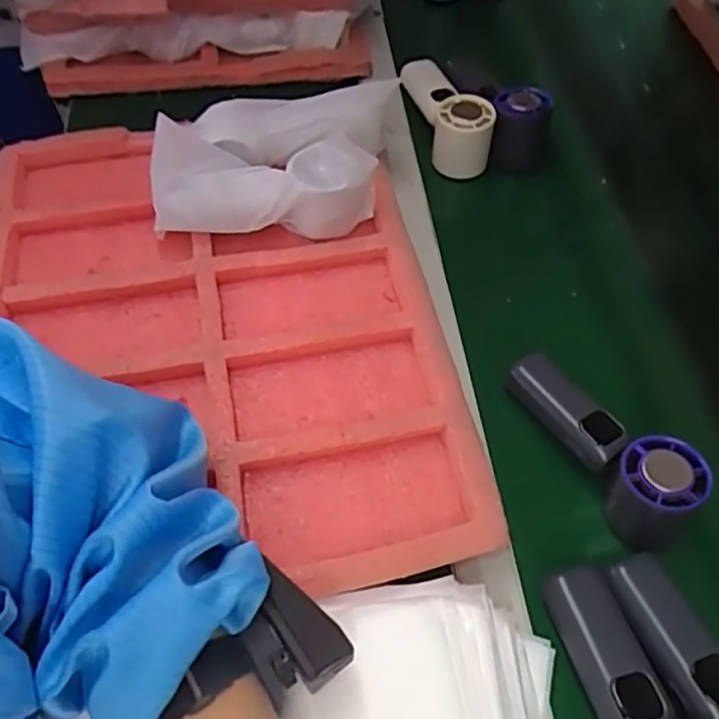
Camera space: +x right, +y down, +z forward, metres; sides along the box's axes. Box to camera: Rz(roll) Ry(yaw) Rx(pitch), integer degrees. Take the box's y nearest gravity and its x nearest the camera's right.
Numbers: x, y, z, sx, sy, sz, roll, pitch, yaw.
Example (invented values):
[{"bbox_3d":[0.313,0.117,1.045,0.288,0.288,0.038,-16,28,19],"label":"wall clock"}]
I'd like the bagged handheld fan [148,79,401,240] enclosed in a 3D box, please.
[{"bbox_3d":[-0.069,-0.166,0.538,0.185,0.055,0.134,-2,58,-3],"label":"bagged handheld fan"}]

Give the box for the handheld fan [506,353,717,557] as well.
[{"bbox_3d":[0.167,0.052,0.445,0.046,0.055,0.147,-28,63,-18],"label":"handheld fan"}]

